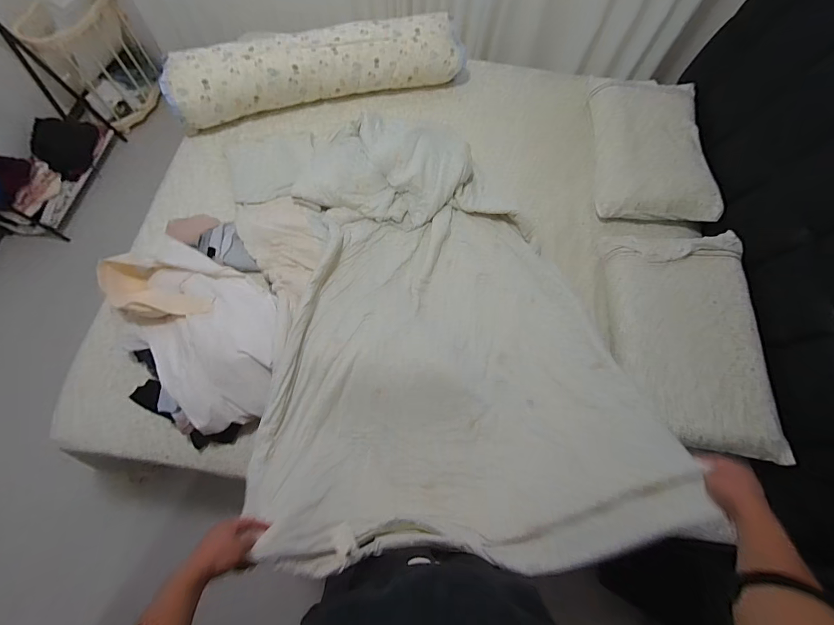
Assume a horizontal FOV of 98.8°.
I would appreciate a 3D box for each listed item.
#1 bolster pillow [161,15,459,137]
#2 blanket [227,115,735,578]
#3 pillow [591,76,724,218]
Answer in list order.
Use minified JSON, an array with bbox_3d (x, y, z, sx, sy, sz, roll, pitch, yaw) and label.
[{"bbox_3d":[-0.358,-0.941,1.411,1.135,0.229,0.218,-18,70,-9],"label":"bolster pillow"},{"bbox_3d":[-0.007,-0.106,0.988,0.928,0.379,1.400,-14,69,-8],"label":"blanket"},{"bbox_3d":[0.916,-0.671,1.413,0.403,0.103,0.699,8,68,1],"label":"pillow"}]

